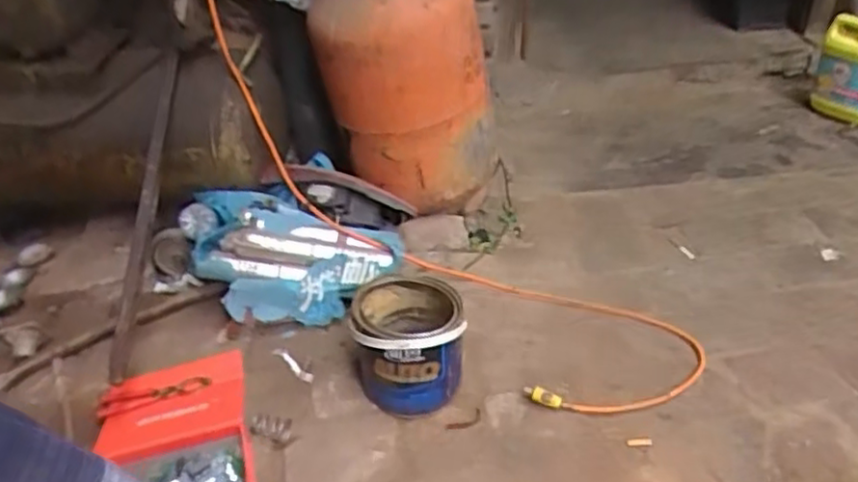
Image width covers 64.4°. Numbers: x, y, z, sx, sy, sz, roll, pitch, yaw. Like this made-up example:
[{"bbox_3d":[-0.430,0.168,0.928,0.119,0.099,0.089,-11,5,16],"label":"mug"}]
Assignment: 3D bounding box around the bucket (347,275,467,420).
[{"bbox_3d":[-0.032,0.162,1.090,0.171,0.183,0.202,-14,37,-12],"label":"bucket"}]

